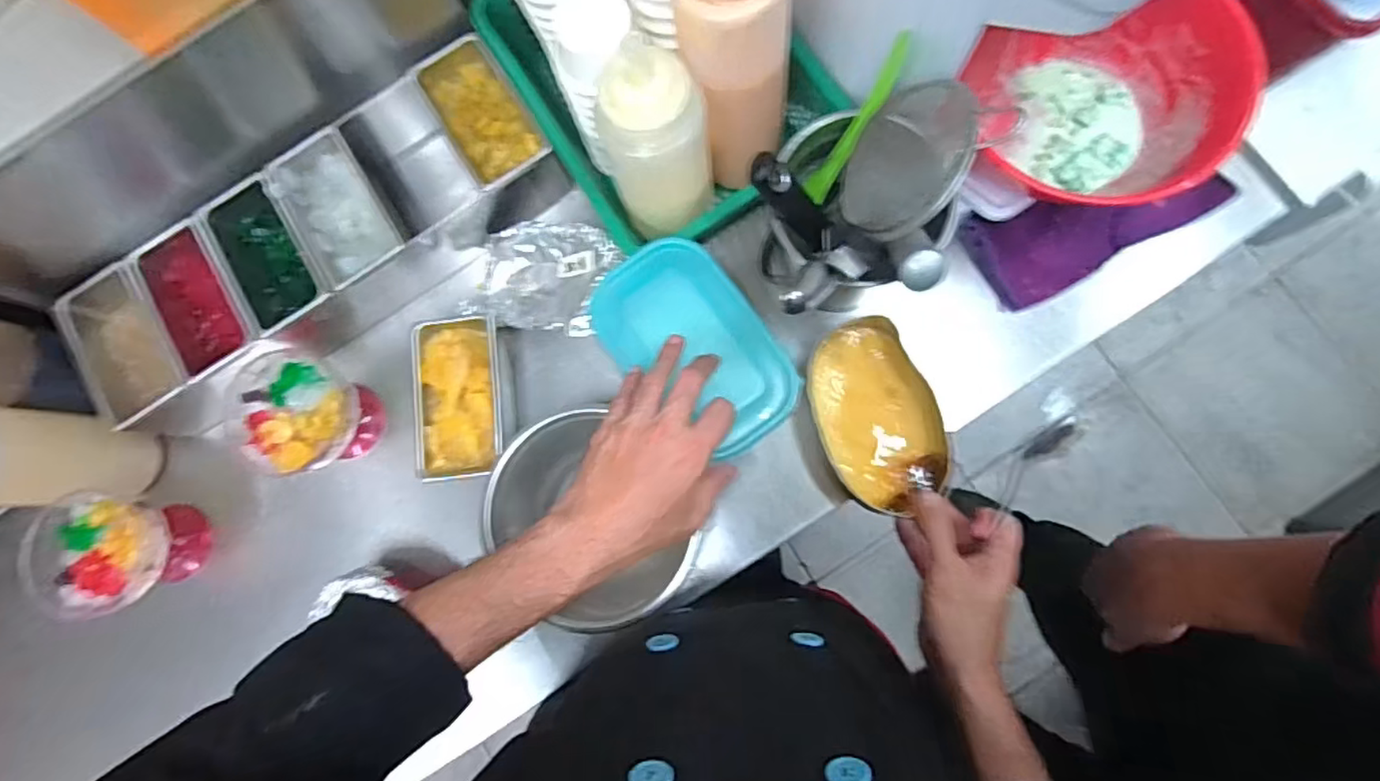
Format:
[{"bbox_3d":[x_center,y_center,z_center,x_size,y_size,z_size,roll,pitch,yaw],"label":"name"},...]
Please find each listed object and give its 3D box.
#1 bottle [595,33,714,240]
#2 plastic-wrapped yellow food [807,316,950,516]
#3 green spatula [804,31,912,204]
[{"bbox_3d":[-0.023,-0.181,0.475,0.078,0.158,0.071,-12,81,4],"label":"bottle"},{"bbox_3d":[0.158,0.021,0.539,0.095,0.039,0.163,-15,81,3],"label":"plastic-wrapped yellow food"},{"bbox_3d":[0.125,-0.199,0.468,0.018,0.016,0.125,38,128,9],"label":"green spatula"}]

